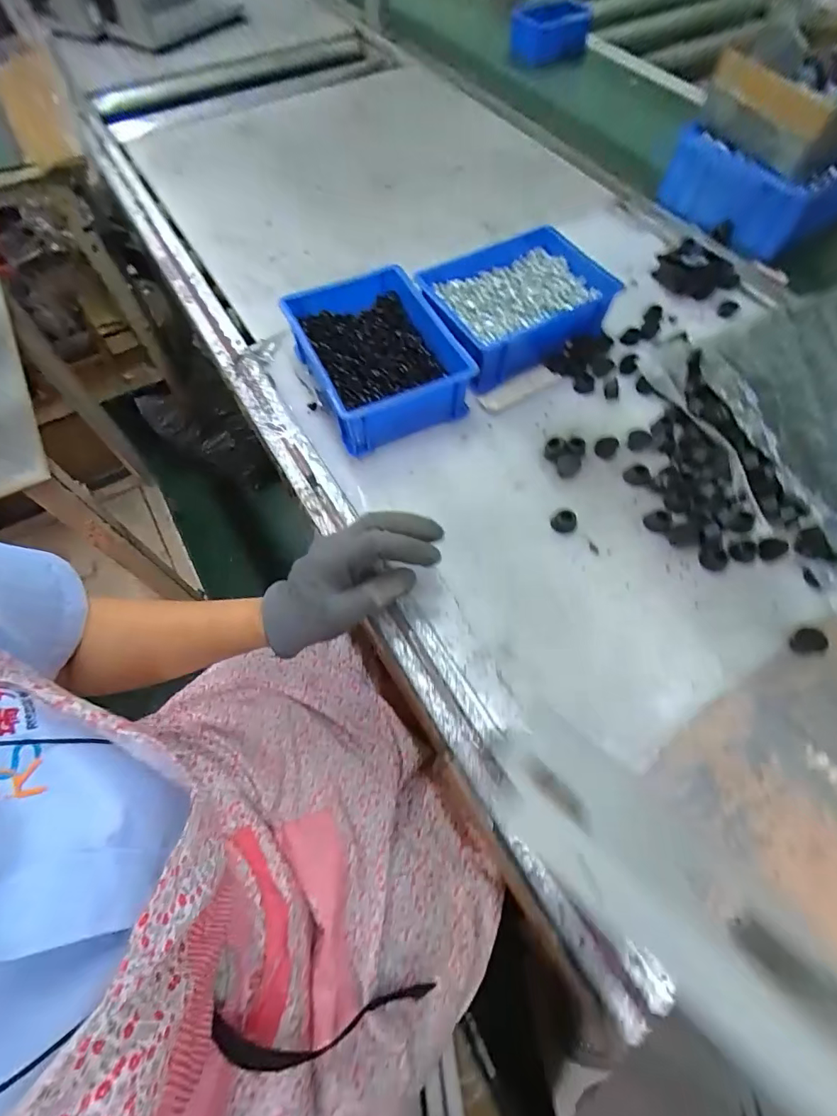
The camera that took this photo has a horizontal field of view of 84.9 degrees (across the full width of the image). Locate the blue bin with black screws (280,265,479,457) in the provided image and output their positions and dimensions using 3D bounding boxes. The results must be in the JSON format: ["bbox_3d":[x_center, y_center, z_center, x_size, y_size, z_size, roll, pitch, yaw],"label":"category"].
[{"bbox_3d":[-0.047,-0.225,0.511,0.147,0.069,0.205,-24,65,-10],"label":"blue bin with black screws"}]

